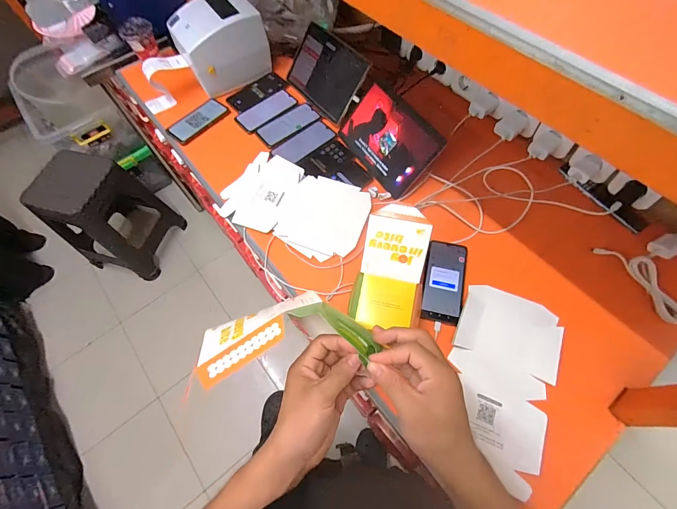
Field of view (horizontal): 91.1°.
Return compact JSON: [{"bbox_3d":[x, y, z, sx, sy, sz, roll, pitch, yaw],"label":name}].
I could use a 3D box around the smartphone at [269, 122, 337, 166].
[{"bbox_3d":[-0.085,-0.281,0.848,0.165,0.008,0.085,-41,68,-16],"label":"smartphone"}]

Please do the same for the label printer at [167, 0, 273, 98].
[{"bbox_3d":[-0.325,-0.583,0.924,0.221,0.159,0.162,-30,66,-11],"label":"label printer"}]

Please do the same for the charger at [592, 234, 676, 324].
[{"bbox_3d":[0.628,0.022,0.640,0.152,0.032,0.173,-27,65,-10],"label":"charger"}]

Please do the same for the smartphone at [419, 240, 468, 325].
[{"bbox_3d":[0.210,0.051,0.659,0.077,0.005,0.171,12,65,9],"label":"smartphone"}]

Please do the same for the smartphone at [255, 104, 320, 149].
[{"bbox_3d":[-0.135,-0.344,0.883,0.168,0.007,0.085,-38,67,-15],"label":"smartphone"}]

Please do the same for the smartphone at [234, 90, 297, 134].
[{"bbox_3d":[-0.200,-0.398,0.919,0.169,0.007,0.084,-39,68,-15],"label":"smartphone"}]

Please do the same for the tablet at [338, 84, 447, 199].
[{"bbox_3d":[0.111,-0.272,0.769,0.016,0.164,0.255,-5,53,-47],"label":"tablet"}]

